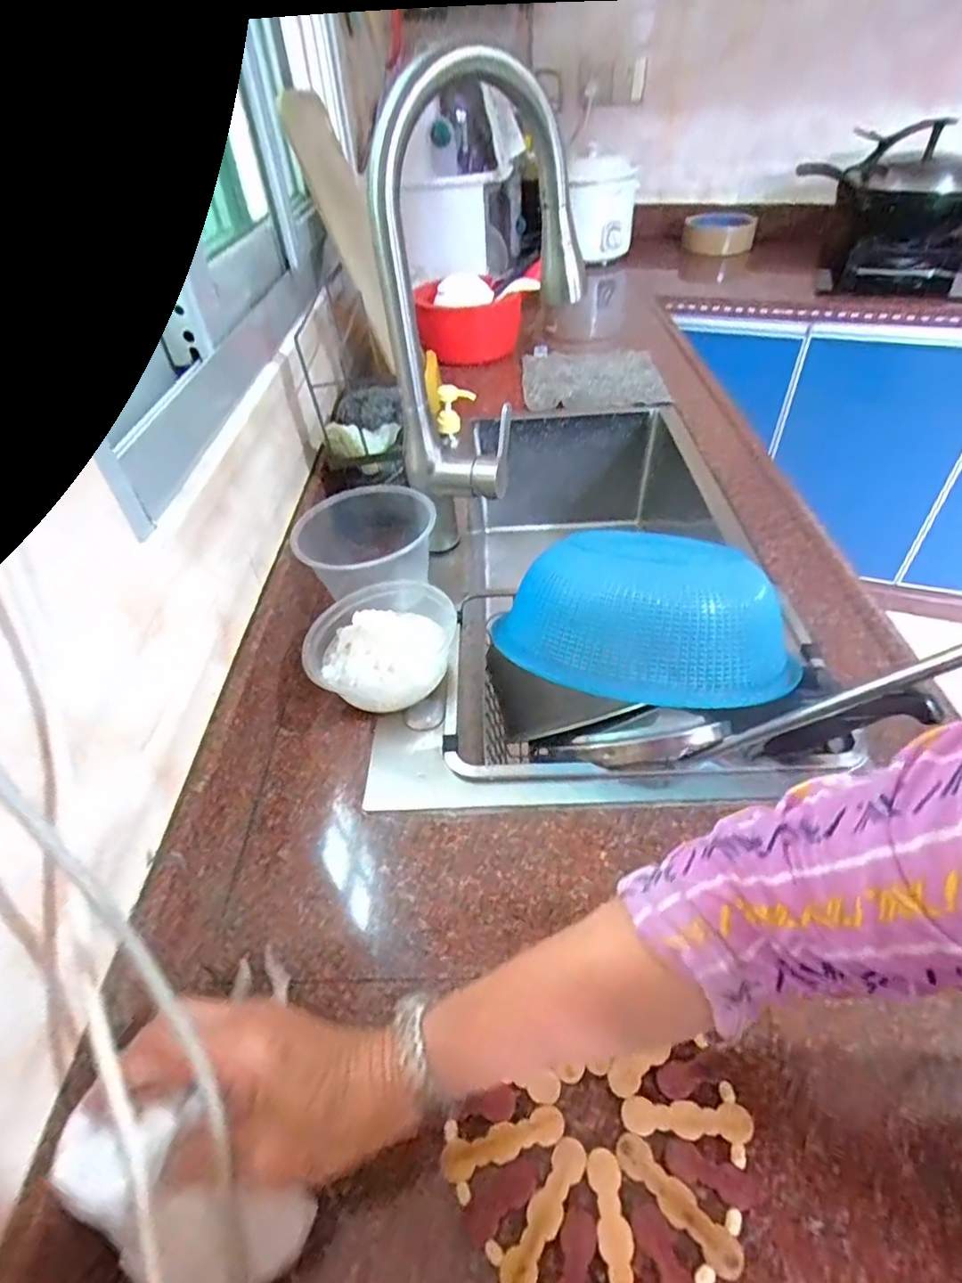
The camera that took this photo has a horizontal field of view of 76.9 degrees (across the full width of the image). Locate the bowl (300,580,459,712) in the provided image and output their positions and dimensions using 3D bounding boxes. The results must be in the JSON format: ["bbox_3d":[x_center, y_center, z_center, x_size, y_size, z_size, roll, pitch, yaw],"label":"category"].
[{"bbox_3d":[-0.088,0.005,0.554,0.124,0.065,0.120,-2,45,2],"label":"bowl"}]

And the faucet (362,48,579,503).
[{"bbox_3d":[0.007,-0.338,0.594,0.111,0.333,0.213,20,50,24],"label":"faucet"}]

